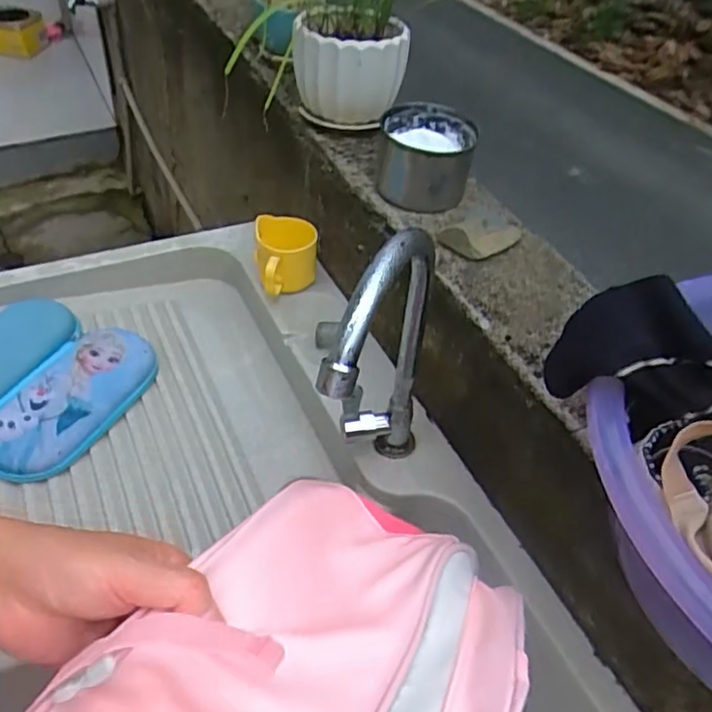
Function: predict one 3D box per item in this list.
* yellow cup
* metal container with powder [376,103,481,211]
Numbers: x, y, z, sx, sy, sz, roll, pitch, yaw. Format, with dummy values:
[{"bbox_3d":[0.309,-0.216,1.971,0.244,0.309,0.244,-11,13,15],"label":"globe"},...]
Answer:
[{"bbox_3d":[-0.087,-0.118,0.779,0.078,0.082,0.082,-2,46,-7],"label":"yellow cup"},{"bbox_3d":[0.078,-0.219,0.701,0.104,0.066,0.108,9,46,4],"label":"metal container with powder"}]

